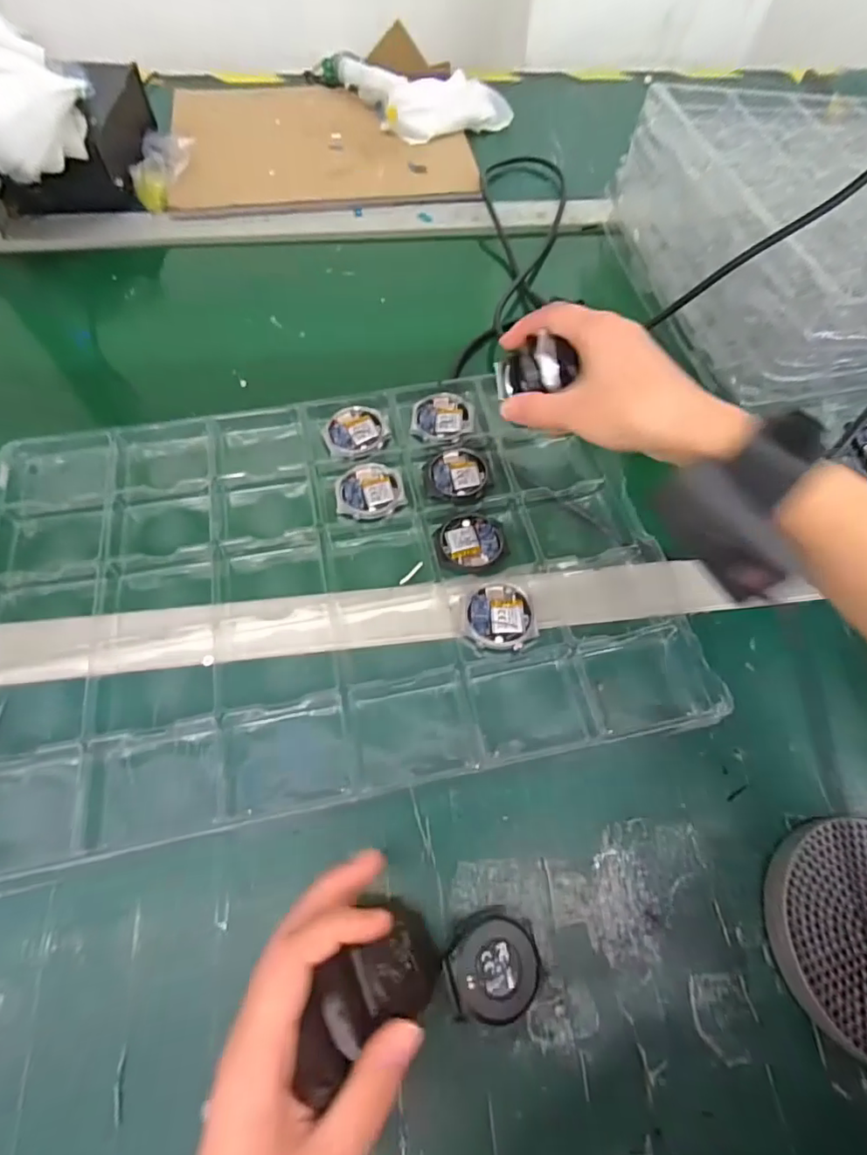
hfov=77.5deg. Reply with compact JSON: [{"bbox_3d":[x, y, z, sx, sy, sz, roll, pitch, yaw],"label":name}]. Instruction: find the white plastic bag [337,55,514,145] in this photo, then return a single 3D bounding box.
[{"bbox_3d":[-0.012,-0.584,0.642,0.158,0.044,0.172,-24,65,-15],"label":"white plastic bag"}]

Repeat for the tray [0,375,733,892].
[{"bbox_3d":[-0.073,-0.007,0.365,0.435,0.023,0.297,-11,64,-8],"label":"tray"}]

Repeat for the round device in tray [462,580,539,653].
[{"bbox_3d":[0.043,0.025,0.356,0.046,0.010,0.045,1,63,-2],"label":"round device in tray"}]

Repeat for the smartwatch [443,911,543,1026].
[{"bbox_3d":[0.029,0.192,0.268,0.046,0.021,0.045,-12,64,-8],"label":"smartwatch"}]

